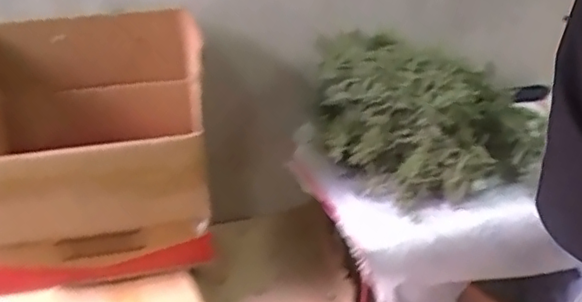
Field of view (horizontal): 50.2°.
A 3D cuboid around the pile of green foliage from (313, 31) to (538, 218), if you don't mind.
[{"bbox_3d":[0.260,-0.071,1.202,0.397,0.209,0.366,2,25,17],"label":"pile of green foliage"}]

